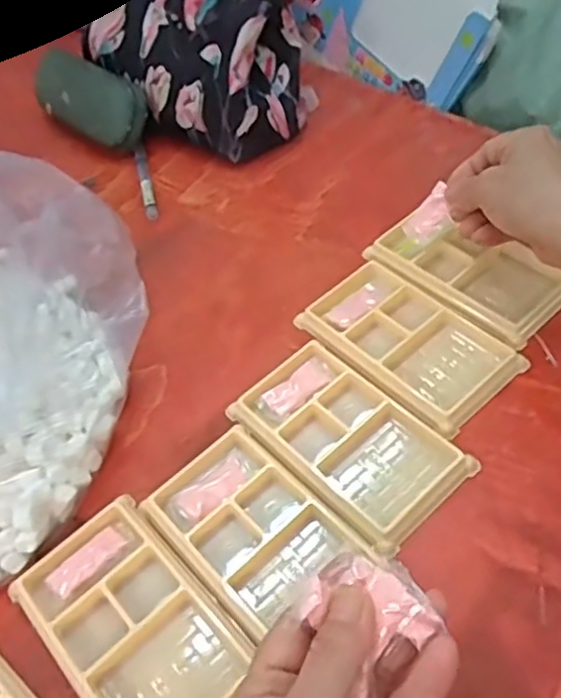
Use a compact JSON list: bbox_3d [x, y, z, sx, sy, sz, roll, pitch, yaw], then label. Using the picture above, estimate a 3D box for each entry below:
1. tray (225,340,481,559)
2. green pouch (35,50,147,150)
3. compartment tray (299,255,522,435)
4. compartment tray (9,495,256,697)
[{"bbox_3d":[0.039,0.054,0.408,0.082,0.009,0.135,-39,58,-22],"label":"tray"},{"bbox_3d":[-0.179,-0.233,0.632,0.146,0.056,0.054,35,63,28],"label":"green pouch"},{"bbox_3d":[0.084,-0.006,0.450,0.078,0.010,0.135,-39,58,-22],"label":"compartment tray"},{"bbox_3d":[-0.076,0.144,0.347,0.078,0.008,0.132,-37,57,-21],"label":"compartment tray"}]

